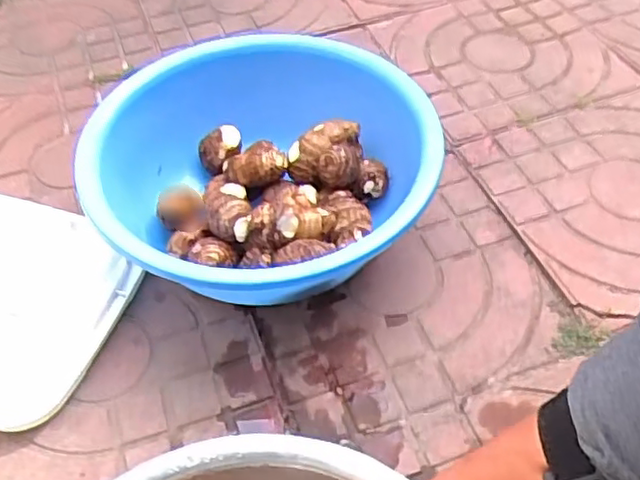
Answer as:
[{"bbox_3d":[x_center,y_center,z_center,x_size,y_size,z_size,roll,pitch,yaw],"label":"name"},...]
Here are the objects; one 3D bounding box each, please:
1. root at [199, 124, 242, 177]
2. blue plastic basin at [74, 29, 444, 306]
[{"bbox_3d":[-0.116,-0.106,0.782,0.052,0.042,0.053,-14,48,-7],"label":"root"},{"bbox_3d":[-0.061,-0.061,0.706,0.312,0.140,0.336,-3,48,3],"label":"blue plastic basin"}]

